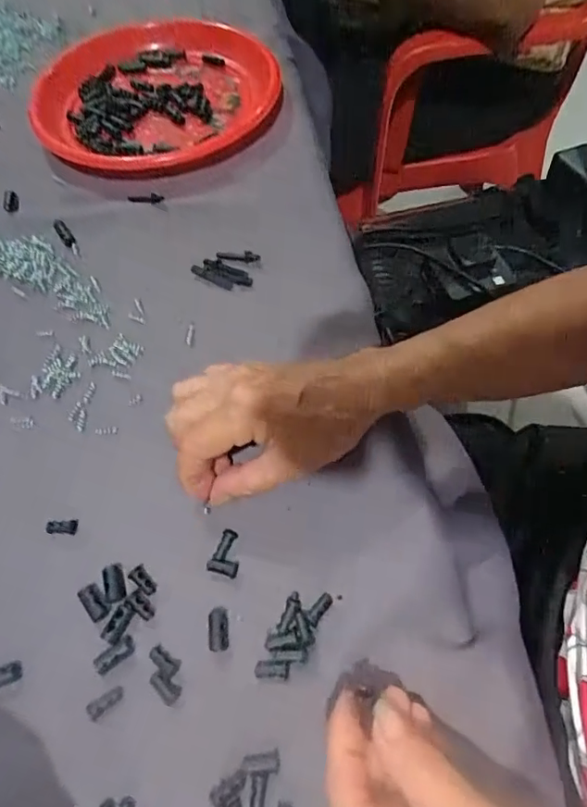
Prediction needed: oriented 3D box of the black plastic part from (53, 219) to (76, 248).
[{"bbox_3d":[-0.184,-0.137,0.425,0.010,0.004,0.035,-31,63,-16],"label":"black plastic part"}]

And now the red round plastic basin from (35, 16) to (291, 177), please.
[{"bbox_3d":[-0.123,-0.280,0.491,0.214,0.034,0.211,-2,59,4],"label":"red round plastic basin"}]

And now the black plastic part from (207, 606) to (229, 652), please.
[{"bbox_3d":[-0.038,0.114,0.271,0.010,0.006,0.020,-7,59,1],"label":"black plastic part"}]

